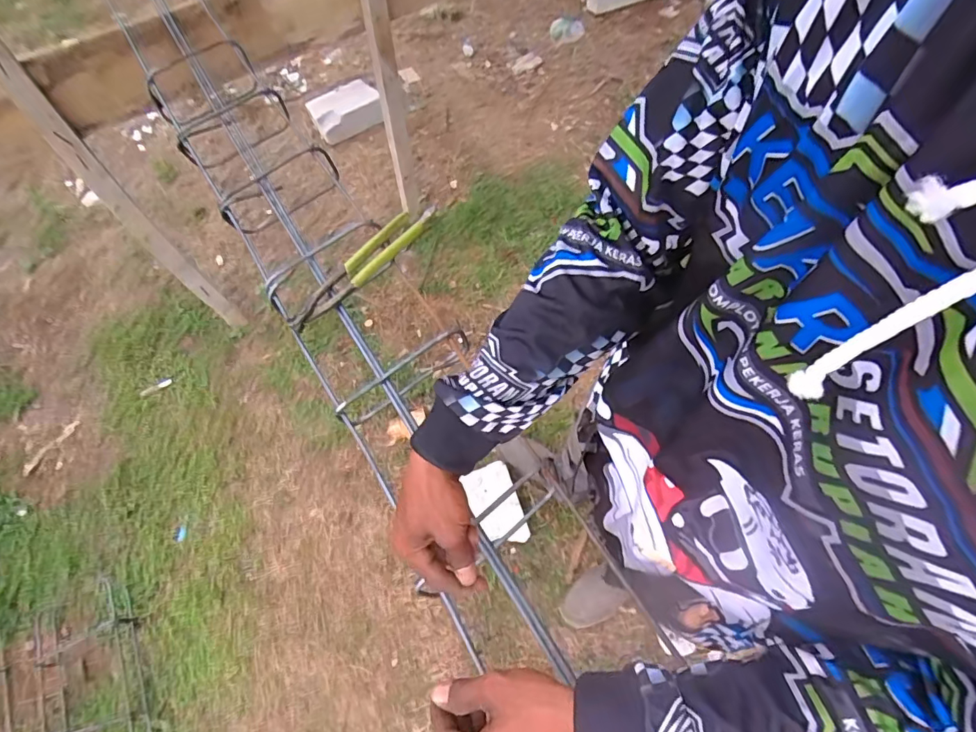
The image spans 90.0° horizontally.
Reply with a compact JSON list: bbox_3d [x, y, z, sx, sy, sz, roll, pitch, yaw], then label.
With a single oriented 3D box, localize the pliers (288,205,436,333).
[{"bbox_3d":[-0.172,-0.135,0.668,0.241,0.030,0.055,-44,69,-7],"label":"pliers"}]

